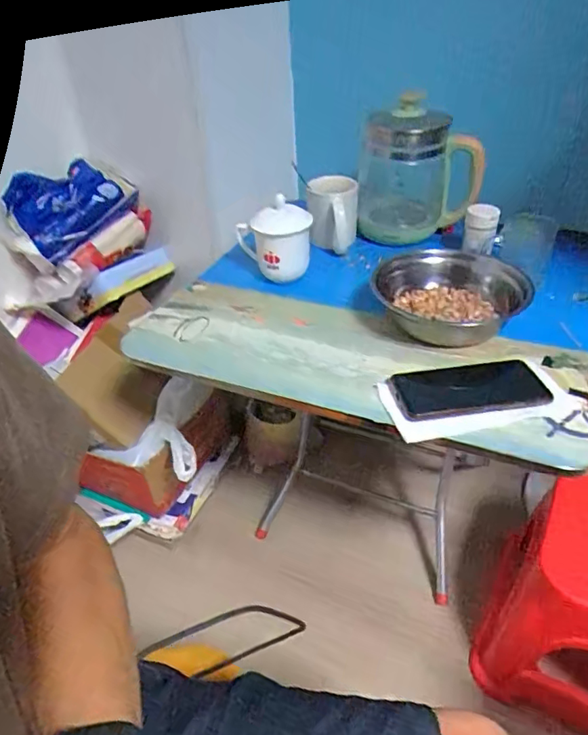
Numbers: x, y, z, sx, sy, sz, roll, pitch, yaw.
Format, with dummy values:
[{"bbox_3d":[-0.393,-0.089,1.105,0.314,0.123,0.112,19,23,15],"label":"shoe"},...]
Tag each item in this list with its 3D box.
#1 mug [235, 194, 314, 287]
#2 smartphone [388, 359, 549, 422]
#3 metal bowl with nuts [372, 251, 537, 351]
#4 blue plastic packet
[{"bbox_3d":[-0.028,-0.181,0.759,0.106,0.106,0.092,-6,38,-1],"label":"mug"},{"bbox_3d":[0.196,0.024,0.591,0.163,0.010,0.080,-9,38,-4],"label":"smartphone"},{"bbox_3d":[0.193,-0.099,0.703,0.188,0.057,0.162,22,46,30],"label":"metal bowl with nuts"},{"bbox_3d":[-0.387,-0.284,0.895,0.148,0.047,0.190,43,74,-4],"label":"blue plastic packet"}]

